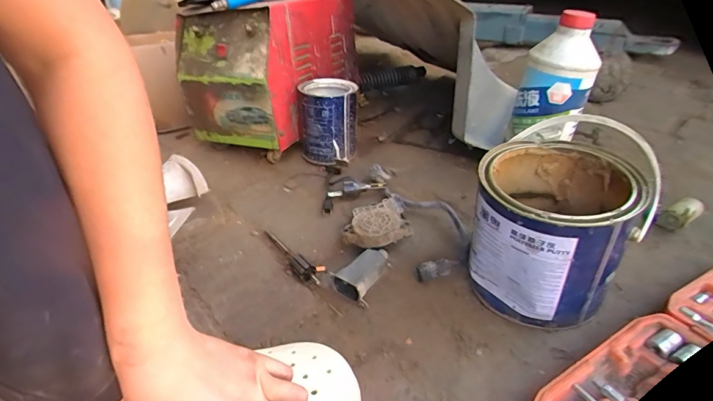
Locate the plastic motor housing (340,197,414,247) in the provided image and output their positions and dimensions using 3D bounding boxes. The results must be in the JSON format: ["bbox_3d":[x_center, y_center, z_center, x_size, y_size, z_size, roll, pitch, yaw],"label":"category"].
[{"bbox_3d":[0.024,0.040,0.574,0.085,0.035,0.084,-13,37,-14],"label":"plastic motor housing"}]

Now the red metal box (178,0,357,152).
[{"bbox_3d":[-0.175,-0.288,0.829,0.243,0.216,0.327,10,37,20],"label":"red metal box"}]

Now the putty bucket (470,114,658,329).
[{"bbox_3d":[0.213,0.027,0.454,0.156,0.185,0.156,18,41,26],"label":"putty bucket"}]

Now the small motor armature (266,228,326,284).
[{"bbox_3d":[-0.087,0.069,0.565,0.032,0.016,0.135,-26,42,-29],"label":"small motor armature"}]

